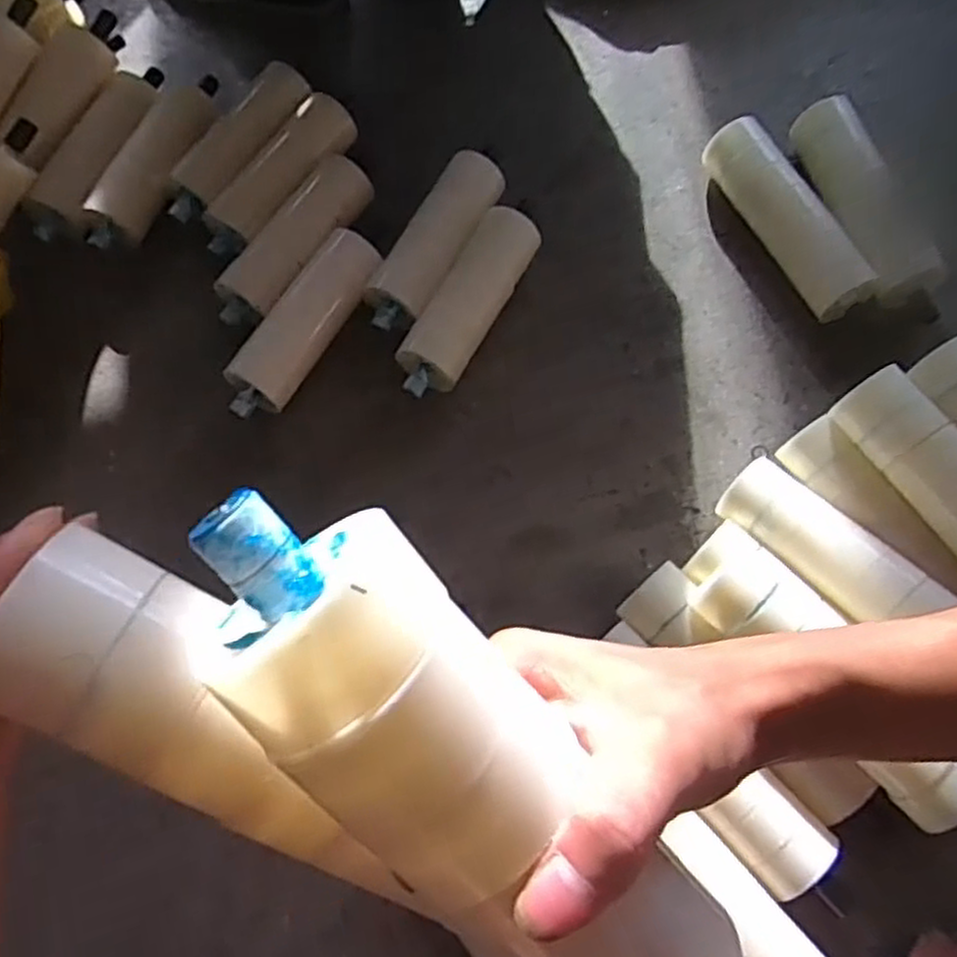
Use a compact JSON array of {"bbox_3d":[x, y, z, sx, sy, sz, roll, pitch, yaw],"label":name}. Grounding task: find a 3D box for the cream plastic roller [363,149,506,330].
[{"bbox_3d":[-0.040,-0.227,0.730,0.062,0.051,0.205,26,73,11],"label":"cream plastic roller"}]

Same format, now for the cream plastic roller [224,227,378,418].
[{"bbox_3d":[-0.162,-0.139,0.706,0.056,0.049,0.200,30,73,12],"label":"cream plastic roller"}]

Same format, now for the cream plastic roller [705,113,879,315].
[{"bbox_3d":[0.290,-0.245,0.724,0.064,0.064,0.211,-29,71,-9],"label":"cream plastic roller"}]

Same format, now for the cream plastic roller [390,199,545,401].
[{"bbox_3d":[-0.008,-0.163,0.718,0.060,0.046,0.207,27,73,11],"label":"cream plastic roller"}]

